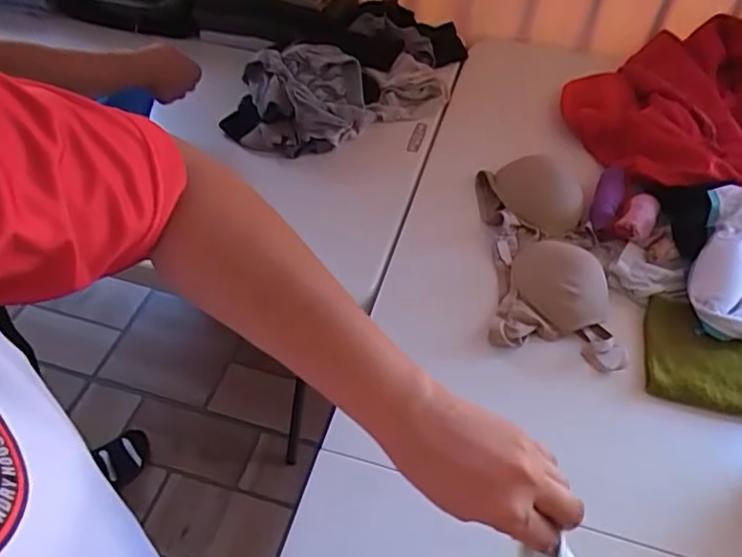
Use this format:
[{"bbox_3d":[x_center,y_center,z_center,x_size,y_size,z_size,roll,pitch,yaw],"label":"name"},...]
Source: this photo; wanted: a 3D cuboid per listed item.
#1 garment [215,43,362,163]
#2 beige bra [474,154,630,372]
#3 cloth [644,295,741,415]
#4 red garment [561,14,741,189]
[{"bbox_3d":[-0.118,-0.273,0.927,0.209,0.113,0.124,-2,50,-3],"label":"garment"},{"bbox_3d":[0.226,-0.042,0.791,0.149,0.052,0.328,3,49,1],"label":"beige bra"},{"bbox_3d":[0.398,0.092,0.708,0.143,0.018,0.137,14,51,10],"label":"cloth"},{"bbox_3d":[0.537,-0.271,0.971,0.370,0.114,0.328,-13,51,-12],"label":"red garment"}]

